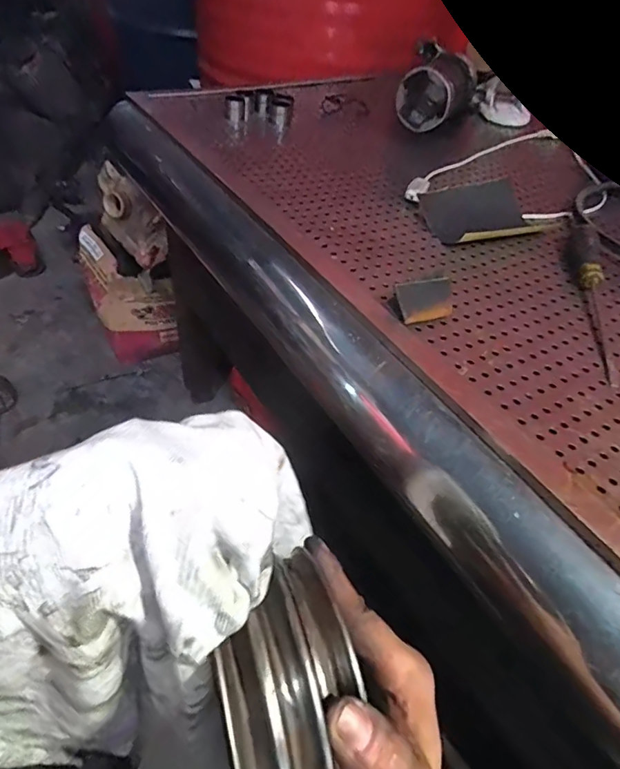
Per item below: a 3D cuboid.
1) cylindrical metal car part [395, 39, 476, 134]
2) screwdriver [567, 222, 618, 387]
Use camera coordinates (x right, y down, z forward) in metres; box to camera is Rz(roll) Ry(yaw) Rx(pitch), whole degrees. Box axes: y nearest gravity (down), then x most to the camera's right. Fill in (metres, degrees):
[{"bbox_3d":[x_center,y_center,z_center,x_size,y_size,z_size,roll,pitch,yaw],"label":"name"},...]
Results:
[{"bbox_3d":[0.196,-0.454,0.743,0.097,0.082,0.131,21,47,14],"label":"cylindrical metal car part"},{"bbox_3d":[0.289,-0.097,0.489,0.023,0.025,0.263,12,46,5],"label":"screwdriver"}]

